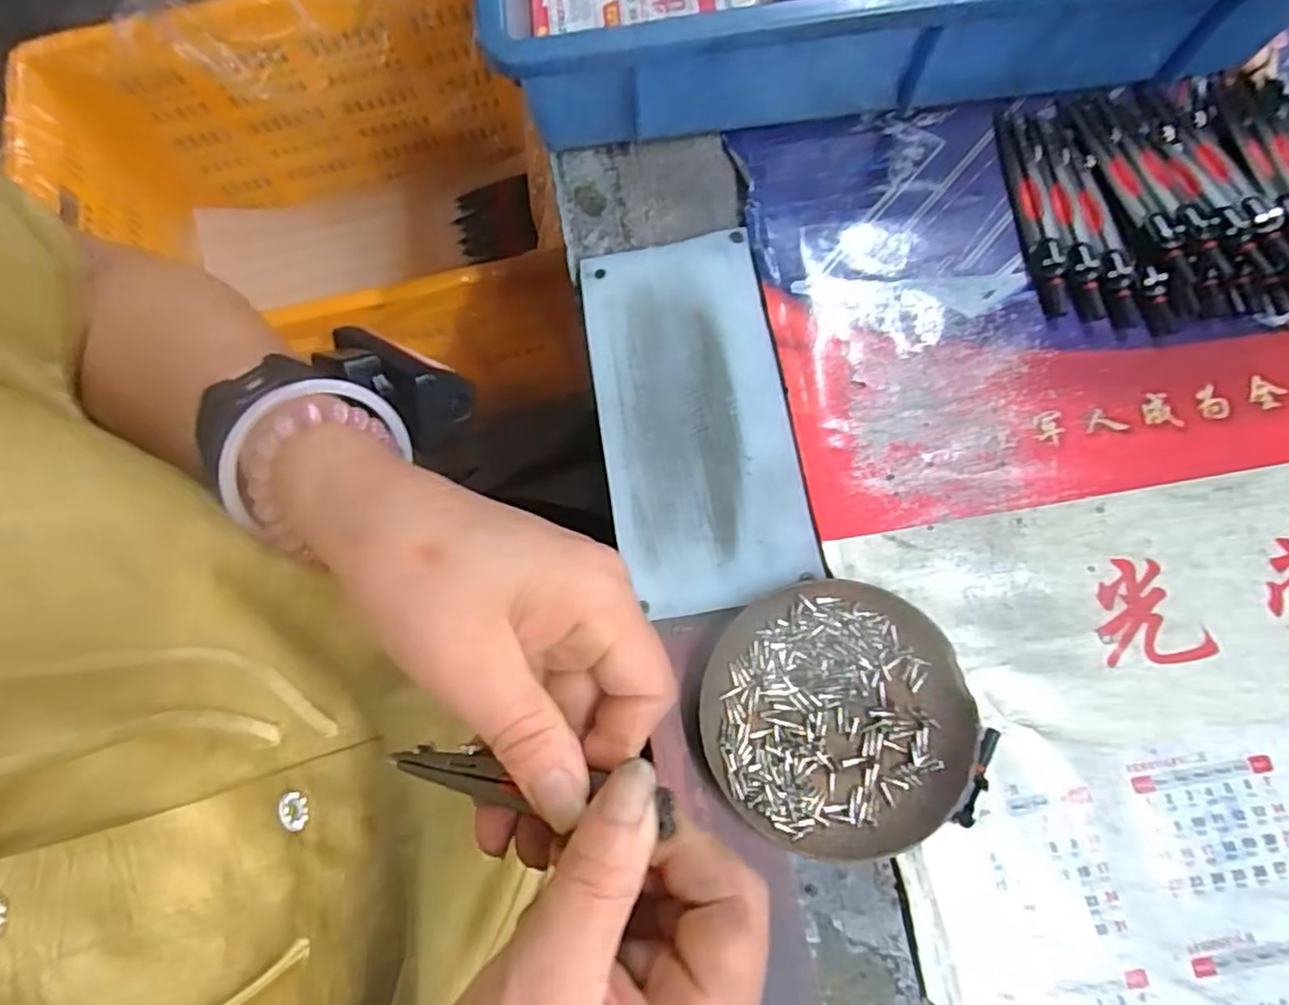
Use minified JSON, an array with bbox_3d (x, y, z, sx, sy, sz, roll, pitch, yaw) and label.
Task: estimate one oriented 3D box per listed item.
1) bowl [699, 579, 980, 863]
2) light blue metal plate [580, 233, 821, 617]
[{"bbox_3d":[0.084,0.095,0.304,0.114,0.015,0.111,0,76,2],"label":"bowl"},{"bbox_3d":[0.024,-0.045,0.342,0.094,0.006,0.192,-9,76,-1],"label":"light blue metal plate"}]

